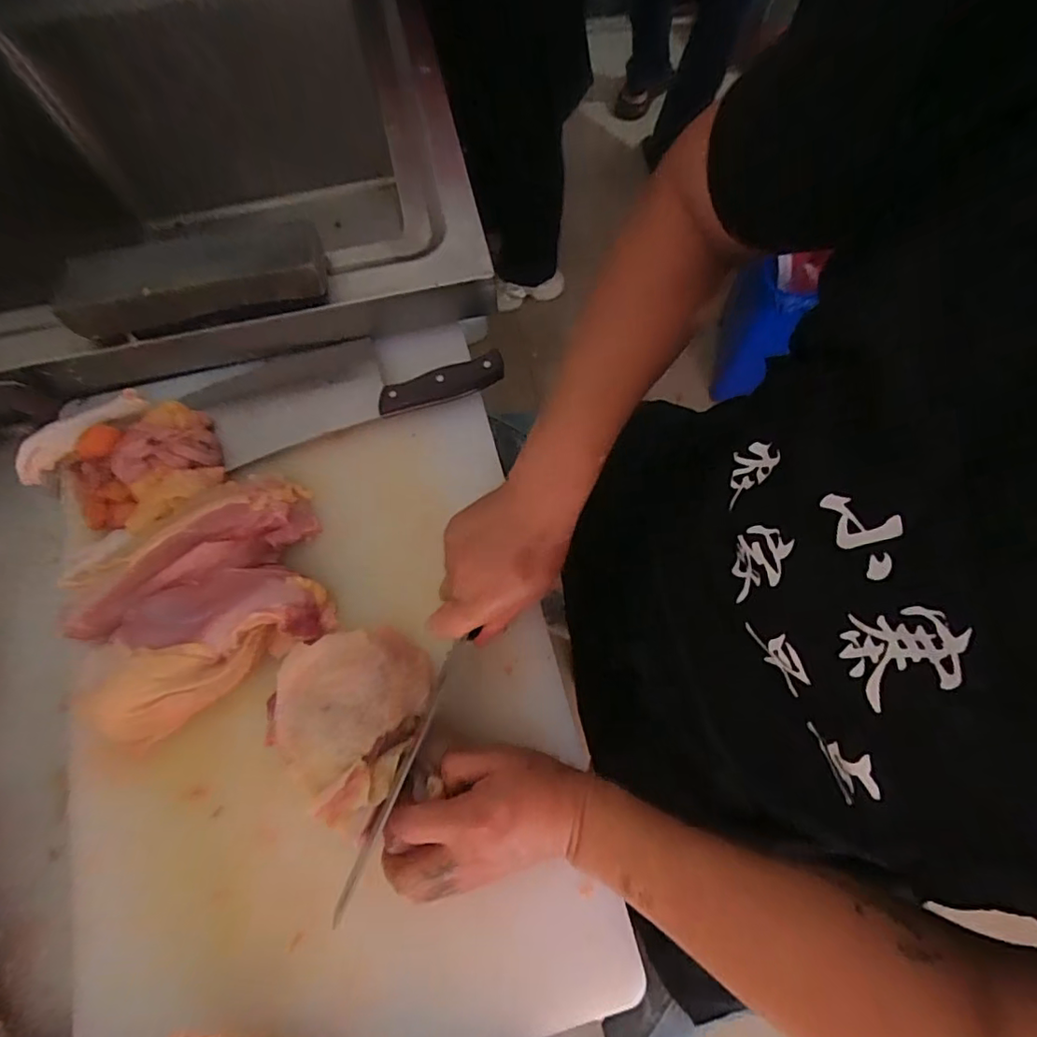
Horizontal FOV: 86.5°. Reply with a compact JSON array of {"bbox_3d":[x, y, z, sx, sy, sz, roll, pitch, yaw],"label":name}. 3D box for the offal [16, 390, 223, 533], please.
[{"bbox_3d":[-0.355,-0.057,0.502,0.168,0.029,0.134,33,74,11],"label":"offal"}]

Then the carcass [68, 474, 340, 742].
[{"bbox_3d":[-0.263,0.067,0.462,0.202,0.059,0.175,-24,72,-8],"label":"carcass"}]

